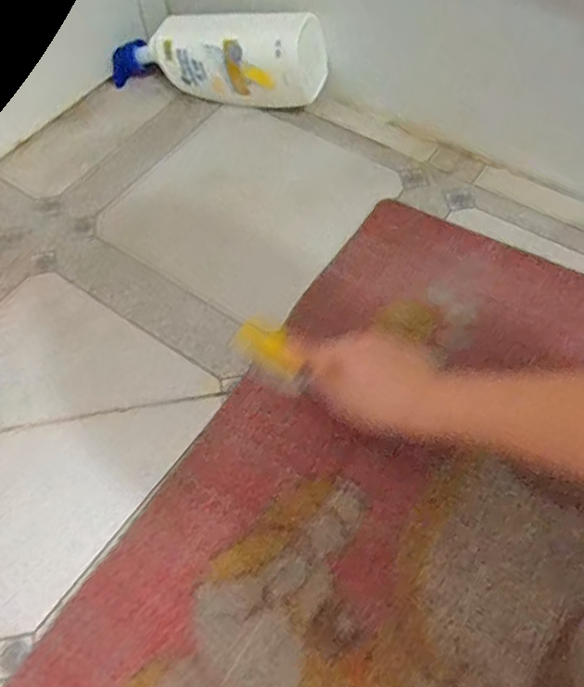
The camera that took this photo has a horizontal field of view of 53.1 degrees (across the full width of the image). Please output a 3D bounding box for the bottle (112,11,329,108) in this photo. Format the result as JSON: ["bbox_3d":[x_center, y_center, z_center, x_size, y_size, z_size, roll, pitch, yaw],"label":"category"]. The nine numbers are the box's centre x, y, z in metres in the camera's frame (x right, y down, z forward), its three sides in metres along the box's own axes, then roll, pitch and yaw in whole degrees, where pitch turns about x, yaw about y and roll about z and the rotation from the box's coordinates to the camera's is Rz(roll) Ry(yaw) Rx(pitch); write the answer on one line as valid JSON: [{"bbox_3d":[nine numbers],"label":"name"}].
[{"bbox_3d":[-0.094,-0.326,0.658,0.271,0.100,0.069,14,61,11],"label":"bottle"}]

